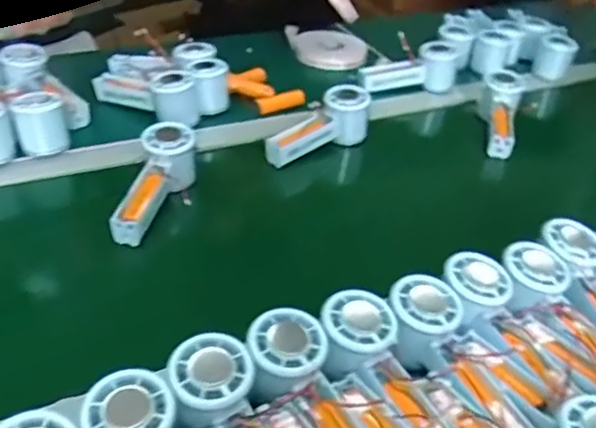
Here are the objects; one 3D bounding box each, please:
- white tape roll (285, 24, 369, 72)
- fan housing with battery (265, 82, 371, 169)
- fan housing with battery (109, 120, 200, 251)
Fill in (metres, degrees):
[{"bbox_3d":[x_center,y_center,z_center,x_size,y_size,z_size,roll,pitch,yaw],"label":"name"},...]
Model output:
[{"bbox_3d":[0.044,-0.274,1.003,0.137,0.020,0.154,8,37,2],"label":"white tape roll"},{"bbox_3d":[0.025,-0.105,0.767,0.147,0.070,0.051,-30,49,-19],"label":"fan housing with battery"},{"bbox_3d":[-0.153,-0.028,0.644,0.050,0.050,0.146,14,55,10],"label":"fan housing with battery"}]

